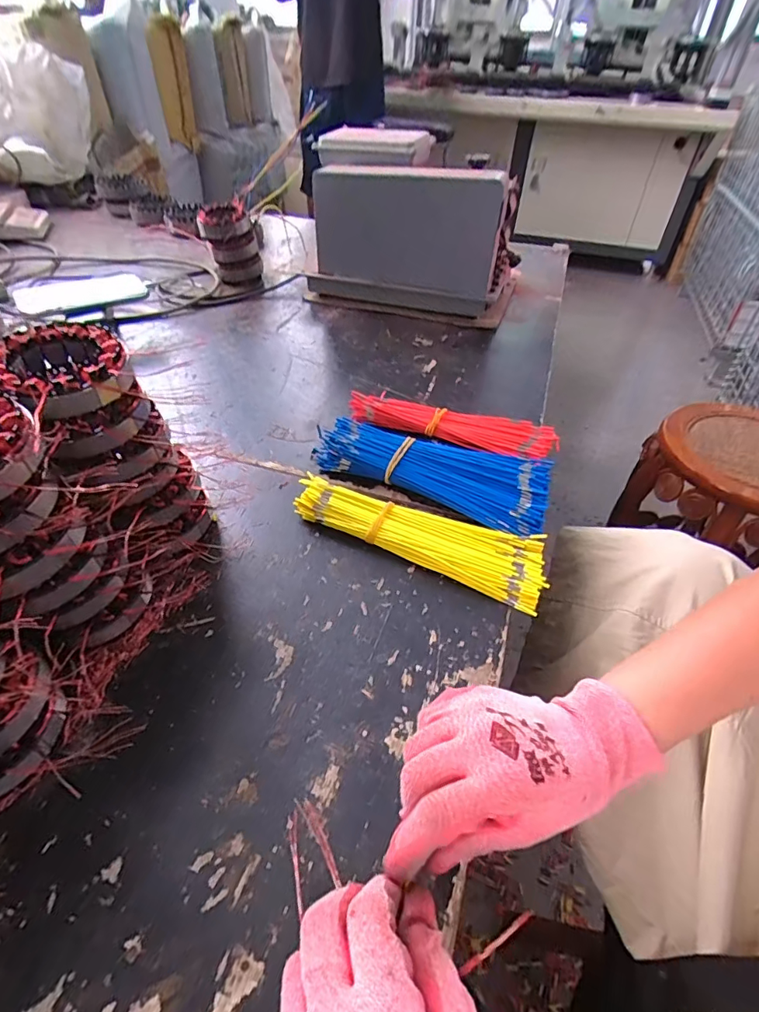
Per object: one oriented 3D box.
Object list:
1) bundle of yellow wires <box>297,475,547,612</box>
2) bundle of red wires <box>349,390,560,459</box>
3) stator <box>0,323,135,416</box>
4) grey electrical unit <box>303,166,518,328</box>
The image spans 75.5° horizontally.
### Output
[{"bbox_3d":[0.037,0.023,0.467,0.239,0.026,0.071,22,47,18],"label":"bundle of yellow wires"},{"bbox_3d":[0.085,-0.096,0.592,0.244,0.026,0.057,14,45,11],"label":"bundle of red wires"},{"bbox_3d":[-0.219,-0.095,0.338,0.080,0.030,0.080,-26,51,-27],"label":"stator"},{"bbox_3d":[0.056,-0.441,0.810,0.334,0.212,0.139,14,45,11],"label":"grey electrical unit"}]

